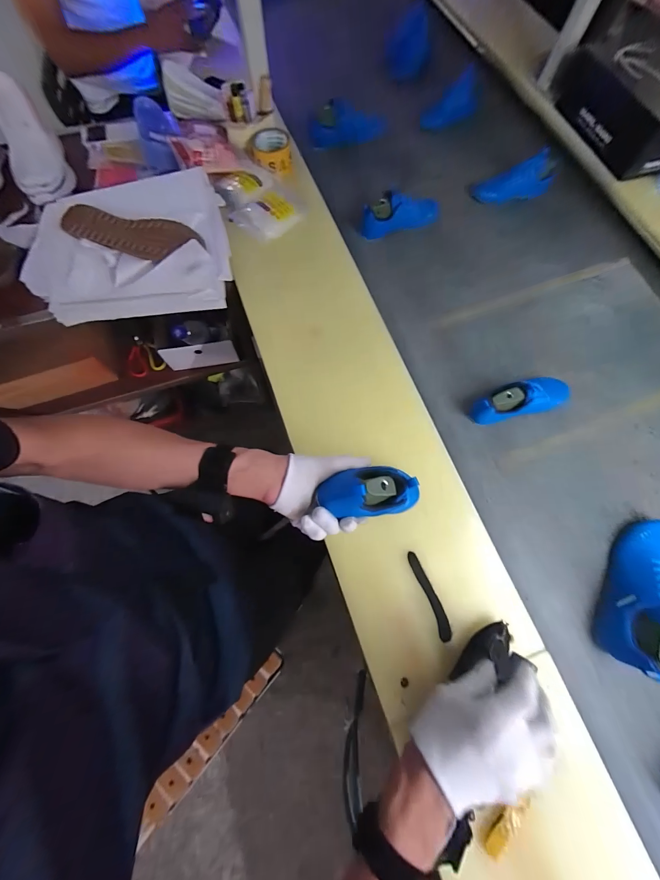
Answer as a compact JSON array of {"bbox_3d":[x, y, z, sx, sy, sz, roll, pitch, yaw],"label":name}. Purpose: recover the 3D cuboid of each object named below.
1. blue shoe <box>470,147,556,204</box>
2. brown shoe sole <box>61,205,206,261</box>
[{"bbox_3d":[0.491,-0.694,0.829,0.207,0.073,0.078,-11,73,8],"label":"blue shoe"},{"bbox_3d":[-0.406,-0.423,0.647,0.268,0.018,0.090,13,71,2],"label":"brown shoe sole"}]

